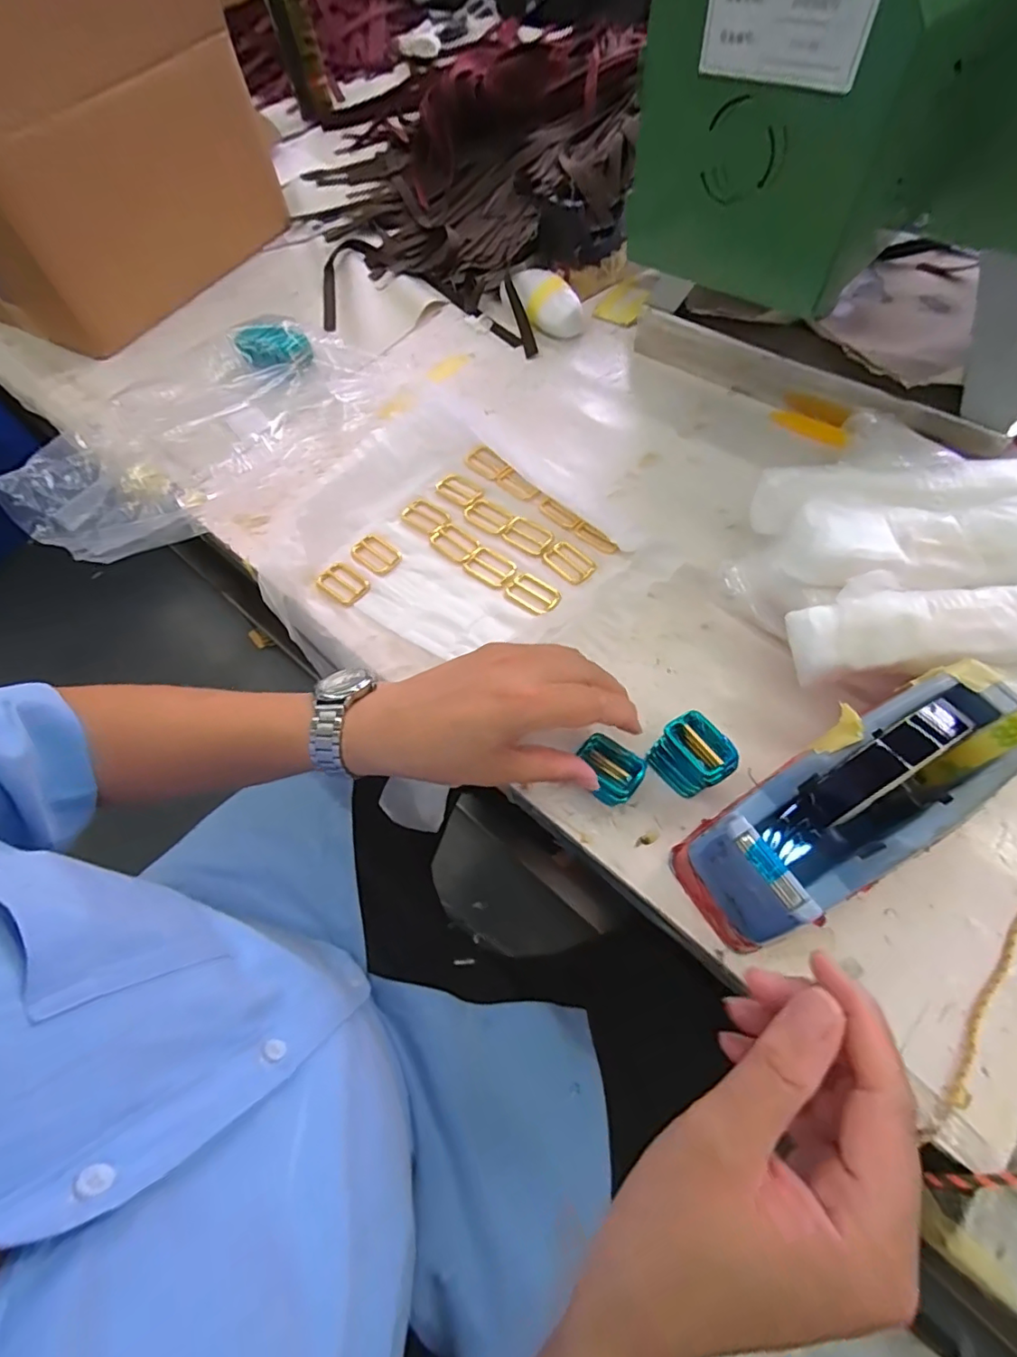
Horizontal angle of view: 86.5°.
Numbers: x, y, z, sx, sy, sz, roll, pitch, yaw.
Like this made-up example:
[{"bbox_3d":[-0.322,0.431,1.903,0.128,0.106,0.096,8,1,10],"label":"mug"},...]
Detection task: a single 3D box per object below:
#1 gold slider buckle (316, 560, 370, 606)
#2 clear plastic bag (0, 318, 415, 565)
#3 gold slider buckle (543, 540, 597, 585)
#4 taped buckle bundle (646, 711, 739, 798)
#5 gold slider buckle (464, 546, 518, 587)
[{"bbox_3d":[-0.146,-0.085,0.483,0.047,0.005,0.034,34,71,20],"label":"gold slider buckle"},{"bbox_3d":[-0.302,-0.253,0.555,0.391,0.050,0.202,-34,65,-11],"label":"clear plastic bag"},{"bbox_3d":[0.055,-0.103,0.482,0.031,0.006,0.048,-35,65,-12],"label":"gold slider buckle"},{"bbox_3d":[0.126,0.054,0.371,0.037,0.051,0.047,-35,65,-12],"label":"taped buckle bundle"},{"bbox_3d":[-0.016,-0.102,0.486,0.045,0.004,0.032,36,72,21],"label":"gold slider buckle"}]

